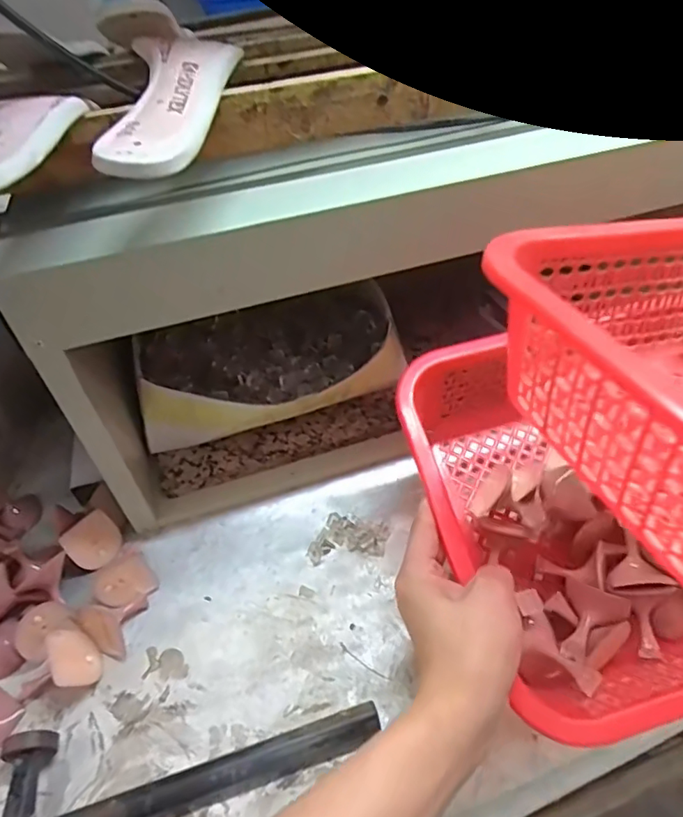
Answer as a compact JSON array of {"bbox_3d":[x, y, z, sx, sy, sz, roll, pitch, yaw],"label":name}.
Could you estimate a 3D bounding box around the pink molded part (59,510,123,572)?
[{"bbox_3d":[-0.230,0.122,0.504,0.045,0.049,0.012,-36,20,-27],"label":"pink molded part"}]

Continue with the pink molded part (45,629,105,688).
[{"bbox_3d":[-0.210,0.196,0.433,0.038,0.012,0.044,2,65,-43],"label":"pink molded part"}]

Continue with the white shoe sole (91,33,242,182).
[{"bbox_3d":[-0.102,-0.188,0.333,0.067,0.034,0.156,-5,45,0],"label":"white shoe sole"}]

